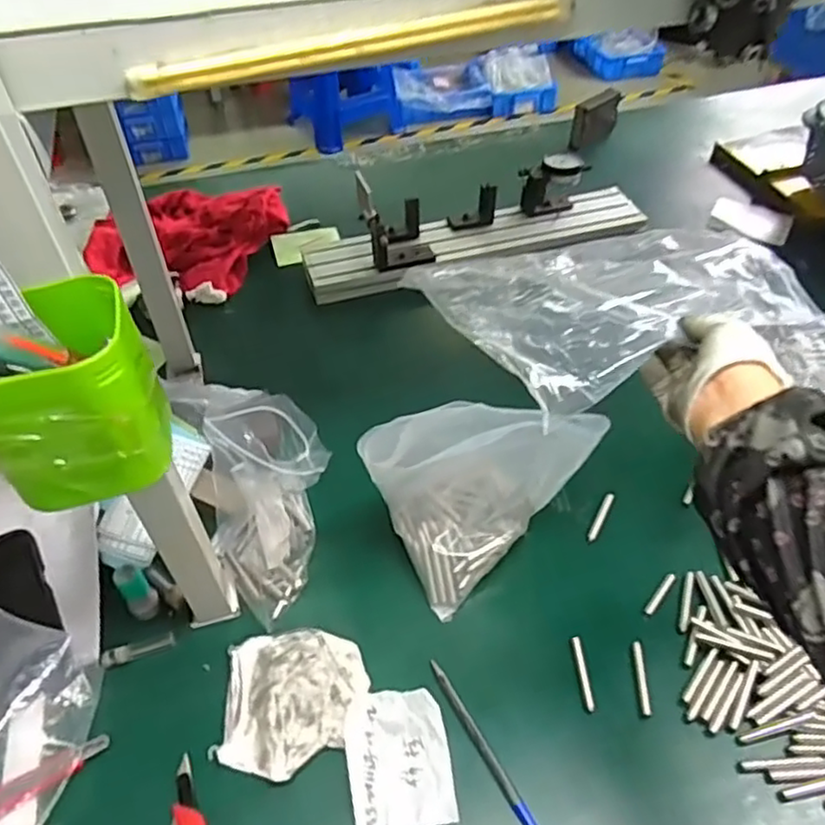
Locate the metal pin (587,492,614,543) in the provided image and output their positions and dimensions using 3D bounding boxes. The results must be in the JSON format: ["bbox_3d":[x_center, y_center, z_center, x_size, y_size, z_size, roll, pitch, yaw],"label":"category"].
[{"bbox_3d":[0.178,0.099,0.631,0.009,0.005,0.057,24,53,20],"label":"metal pin"}]

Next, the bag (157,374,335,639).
[{"bbox_3d":[-0.124,0.068,0.545,0.097,0.176,0.097,-35,57,-27],"label":"bag"}]

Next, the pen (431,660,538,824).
[{"bbox_3d":[0.051,0.248,0.499,0.009,0.007,0.139,-23,53,-19],"label":"pen"}]

